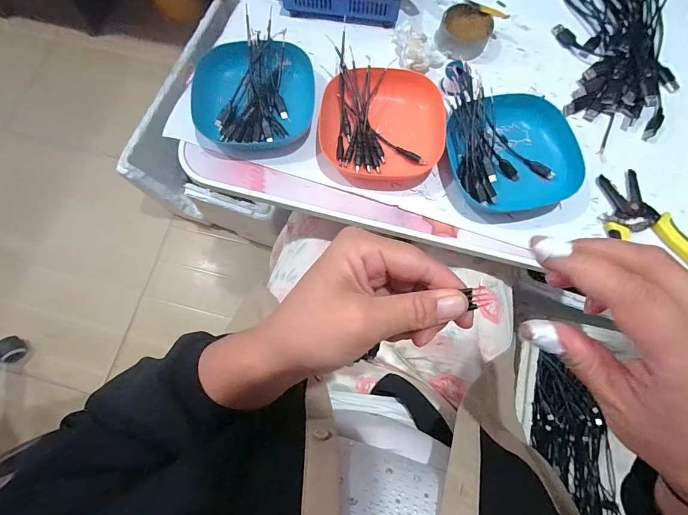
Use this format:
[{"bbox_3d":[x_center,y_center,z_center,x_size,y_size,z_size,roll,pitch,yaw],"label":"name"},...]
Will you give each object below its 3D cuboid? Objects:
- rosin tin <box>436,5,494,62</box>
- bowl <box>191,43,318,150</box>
[{"bbox_3d":[0.153,-0.287,0.451,0.065,0.027,0.062,0,76,0],"label":"rosin tin"},{"bbox_3d":[-0.103,-0.191,0.413,0.137,0.036,0.128,0,76,0],"label":"bowl"}]

